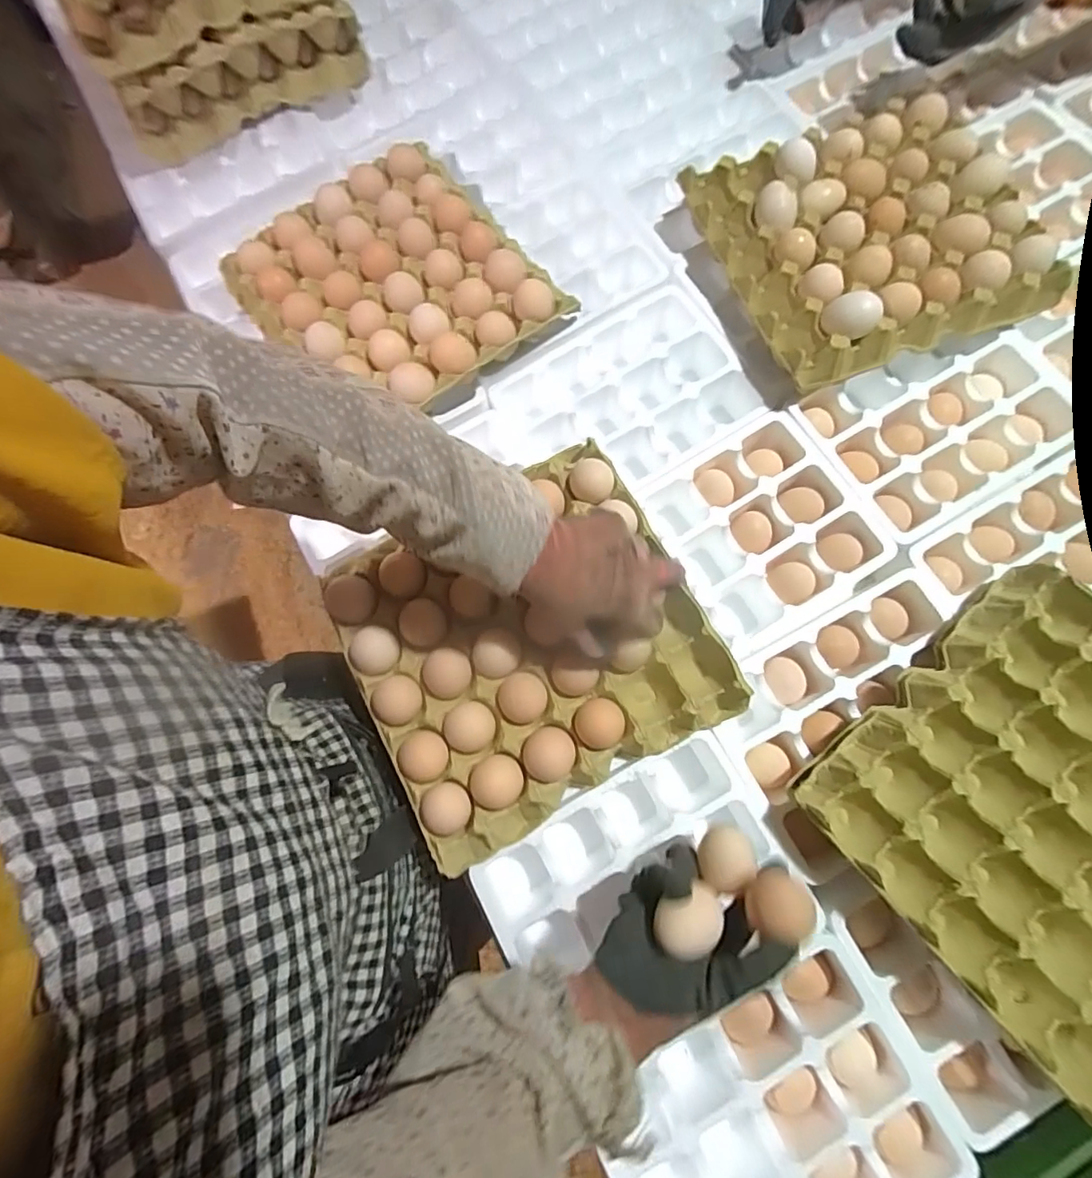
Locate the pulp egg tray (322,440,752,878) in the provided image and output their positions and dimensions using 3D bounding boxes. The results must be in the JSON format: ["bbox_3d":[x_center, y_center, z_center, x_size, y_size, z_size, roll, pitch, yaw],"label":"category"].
[{"bbox_3d":[-0.020,0.047,0.477,0.283,0.045,0.277,-28,77,-5],"label":"pulp egg tray"}]

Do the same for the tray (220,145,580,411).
[{"bbox_3d":[-0.164,-0.320,0.583,0.252,0.058,0.287,-39,77,-7],"label":"tray"}]

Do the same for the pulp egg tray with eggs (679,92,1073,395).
[{"bbox_3d":[0.330,-0.365,0.566,0.305,0.063,0.275,-20,75,-2],"label":"pulp egg tray with eggs"}]

